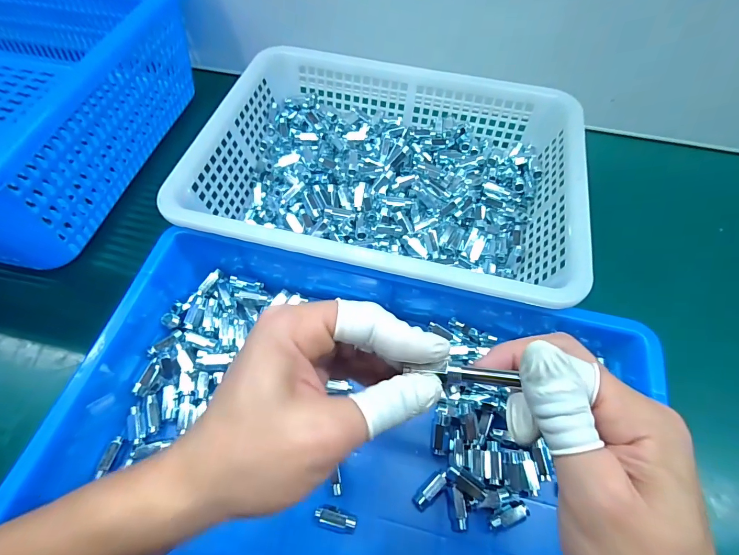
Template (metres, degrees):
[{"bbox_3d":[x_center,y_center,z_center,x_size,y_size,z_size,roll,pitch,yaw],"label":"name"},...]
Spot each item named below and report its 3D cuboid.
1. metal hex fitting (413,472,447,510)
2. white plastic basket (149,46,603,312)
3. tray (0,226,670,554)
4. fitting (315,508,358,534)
[{"bbox_3d":[0.042,0.144,0.252,0.028,0.012,0.010,-37,68,-20],"label":"metal hex fitting"},{"bbox_3d":[0.019,-0.097,0.337,0.313,0.064,0.225,13,62,6],"label":"white plastic basket"},{"bbox_3d":[-0.004,0.119,0.240,0.378,0.066,0.290,13,62,6],"label":"tray"},{"bbox_3d":[-0.022,0.159,0.242,0.027,0.010,0.011,12,61,5],"label":"fitting"}]

